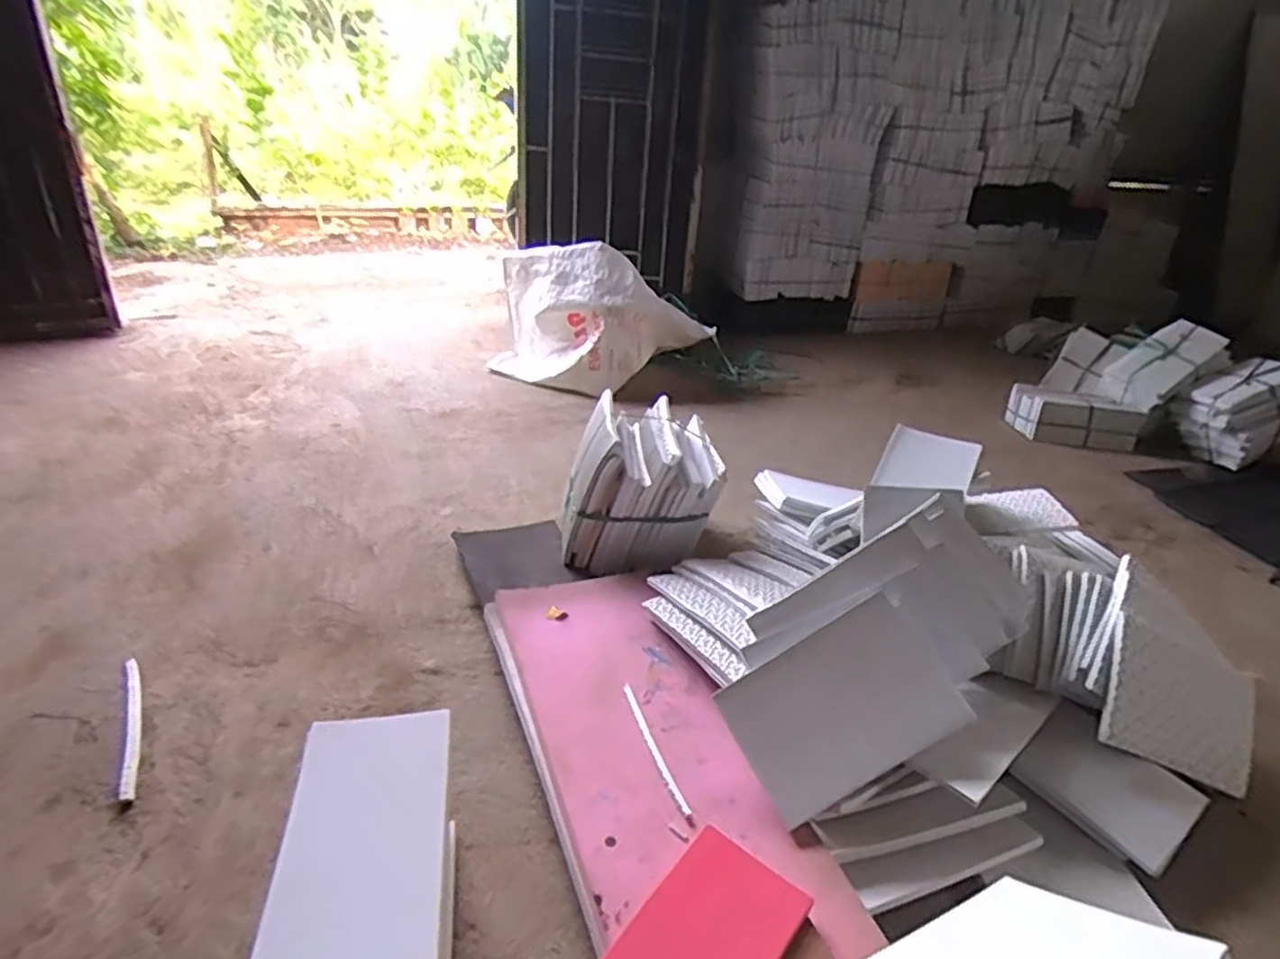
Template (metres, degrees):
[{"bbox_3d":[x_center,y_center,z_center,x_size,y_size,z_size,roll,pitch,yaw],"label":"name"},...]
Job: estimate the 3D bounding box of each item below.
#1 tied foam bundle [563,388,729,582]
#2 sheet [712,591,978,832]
[{"bbox_3d":[0.002,0.000,1.424,0.292,0.222,0.321,4,28,-1],"label":"tied foam bundle"},{"bbox_3d":[0.253,0.285,0.905,0.269,0.012,0.185,-29,67,-8],"label":"sheet"}]

